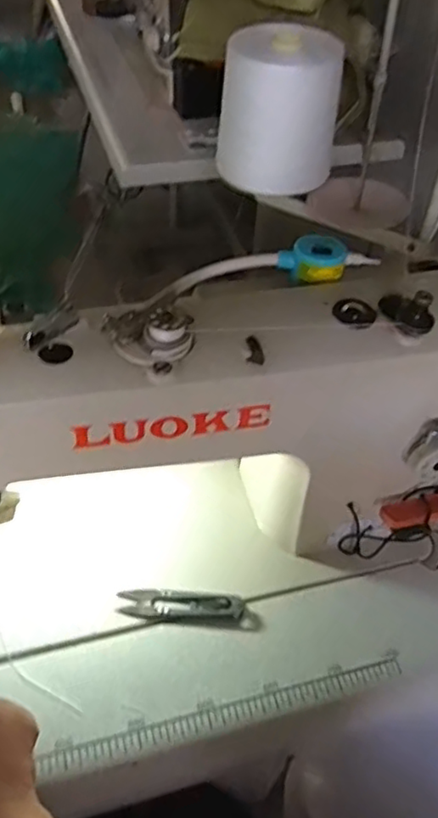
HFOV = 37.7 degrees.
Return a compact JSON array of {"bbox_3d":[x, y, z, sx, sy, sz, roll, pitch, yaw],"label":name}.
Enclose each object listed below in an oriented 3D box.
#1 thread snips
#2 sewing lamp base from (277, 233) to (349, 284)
[{"bbox_3d":[-0.030,0.157,0.515,0.098,0.006,0.023,4,46,-1],"label":"thread snips"},{"bbox_3d":[0.071,-0.113,0.486,0.049,0.026,0.030,13,47,8],"label":"sewing lamp base"}]

